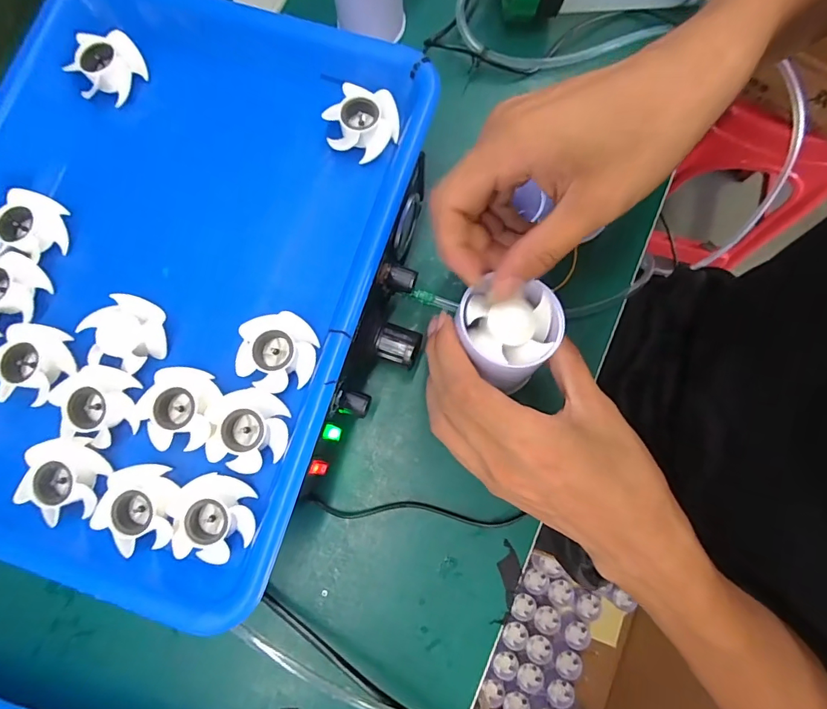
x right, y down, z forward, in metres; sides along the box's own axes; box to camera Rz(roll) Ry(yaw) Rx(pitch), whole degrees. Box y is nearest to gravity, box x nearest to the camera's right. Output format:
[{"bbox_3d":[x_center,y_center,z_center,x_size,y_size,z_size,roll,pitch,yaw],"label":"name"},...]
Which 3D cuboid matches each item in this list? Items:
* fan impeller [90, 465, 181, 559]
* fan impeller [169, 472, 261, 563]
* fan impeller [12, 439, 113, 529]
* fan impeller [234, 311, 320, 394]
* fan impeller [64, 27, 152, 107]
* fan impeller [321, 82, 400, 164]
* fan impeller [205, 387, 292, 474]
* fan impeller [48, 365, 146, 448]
[{"bbox_3d":[-0.144,0.081,0.235,0.040,0.016,0.042,0,80,2],"label":"fan impeller"},{"bbox_3d":[-0.106,0.086,0.234,0.040,0.015,0.043,0,80,2],"label":"fan impeller"},{"bbox_3d":[-0.186,0.066,0.237,0.039,0.013,0.041,10,81,3],"label":"fan impeller"},{"bbox_3d":[-0.076,-0.002,0.248,0.040,0.015,0.043,11,81,4],"label":"fan impeller"},{"bbox_3d":[-0.192,-0.183,0.280,0.038,0.017,0.040,10,81,4],"label":"fan impeller"},{"bbox_3d":[-0.030,-0.142,0.270,0.038,0.017,0.039,33,83,7],"label":"fan impeller"},{"bbox_3d":[-0.089,0.040,0.240,0.039,0.015,0.042,0,80,2],"label":"fan impeller"},{"bbox_3d":[-0.173,0.027,0.241,0.041,0.012,0.043,0,80,2],"label":"fan impeller"}]

